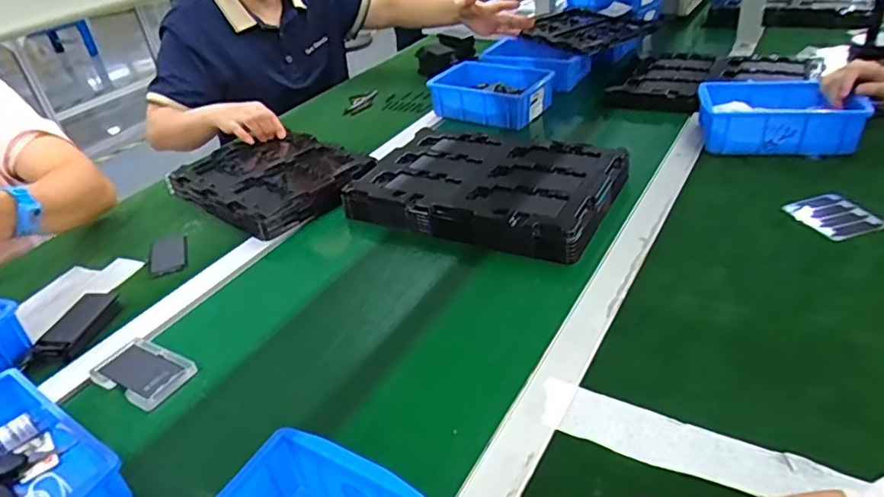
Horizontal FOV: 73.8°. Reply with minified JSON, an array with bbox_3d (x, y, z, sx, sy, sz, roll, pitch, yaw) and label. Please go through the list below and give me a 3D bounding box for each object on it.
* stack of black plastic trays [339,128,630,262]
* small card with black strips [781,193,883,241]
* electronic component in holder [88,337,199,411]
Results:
[{"bbox_3d":[0.062,-0.091,0.819,0.333,0.040,0.253,9,36,25],"label":"stack of black plastic trays"},{"bbox_3d":[0.508,-0.041,0.758,0.093,0.007,0.094,-12,36,-13],"label":"small card with black strips"},{"bbox_3d":[-0.302,0.123,0.594,0.102,0.008,0.061,13,38,29],"label":"electronic component in holder"}]

